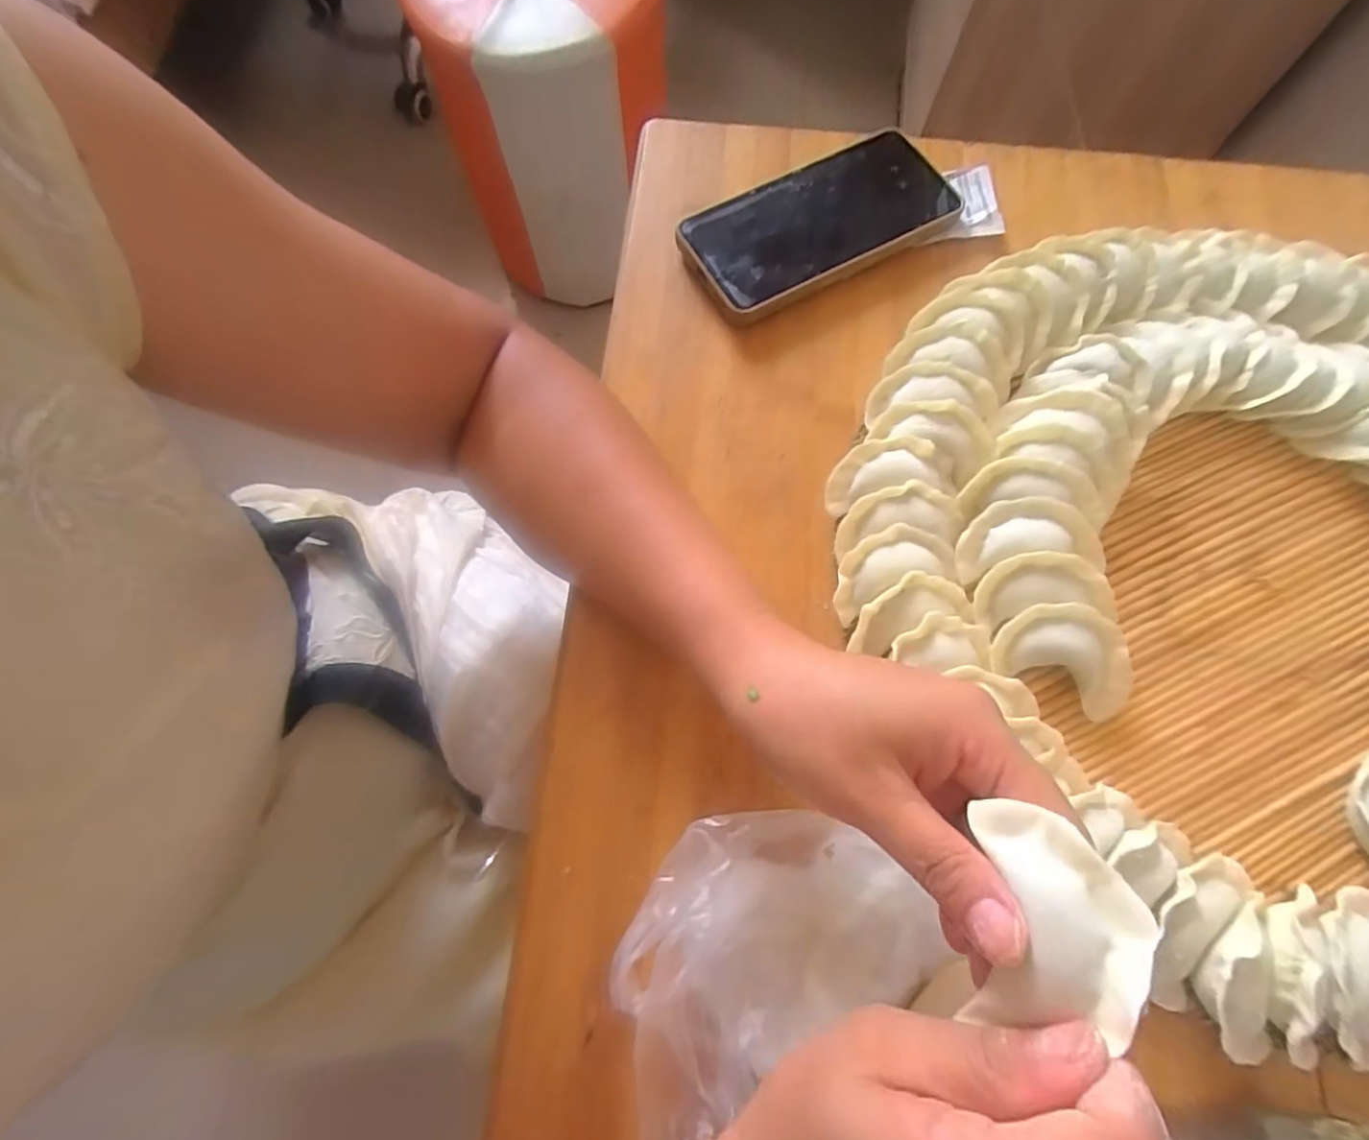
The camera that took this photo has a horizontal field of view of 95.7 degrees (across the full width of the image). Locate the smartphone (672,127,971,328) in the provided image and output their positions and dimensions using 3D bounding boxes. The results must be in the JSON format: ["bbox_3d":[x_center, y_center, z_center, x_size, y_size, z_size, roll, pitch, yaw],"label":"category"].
[{"bbox_3d":[0.085,-0.214,0.378,0.170,0.013,0.081,-27,76,-8],"label":"smartphone"}]

